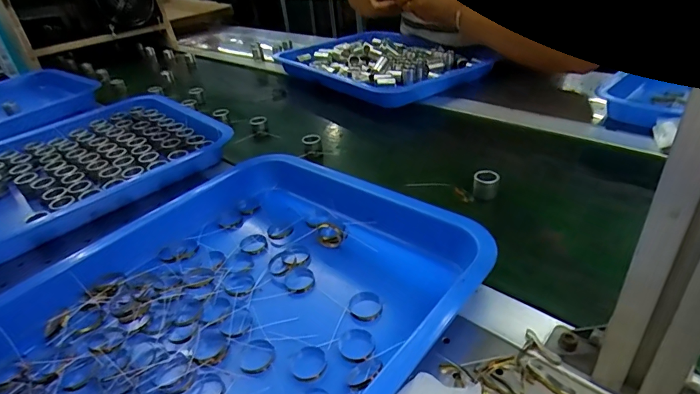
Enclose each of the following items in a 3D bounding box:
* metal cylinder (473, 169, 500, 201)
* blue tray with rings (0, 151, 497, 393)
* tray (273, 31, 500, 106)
[{"bbox_3d":[0.144,-0.012,0.459,0.025,0.025,0.025,7,36,18],"label":"metal cylinder"},{"bbox_3d":[-0.104,0.091,0.323,0.299,0.042,0.395,22,42,35],"label":"blue tray with rings"},{"bbox_3d":[0.064,-0.256,0.832,0.278,0.058,0.358,-25,38,-27],"label":"tray"}]

